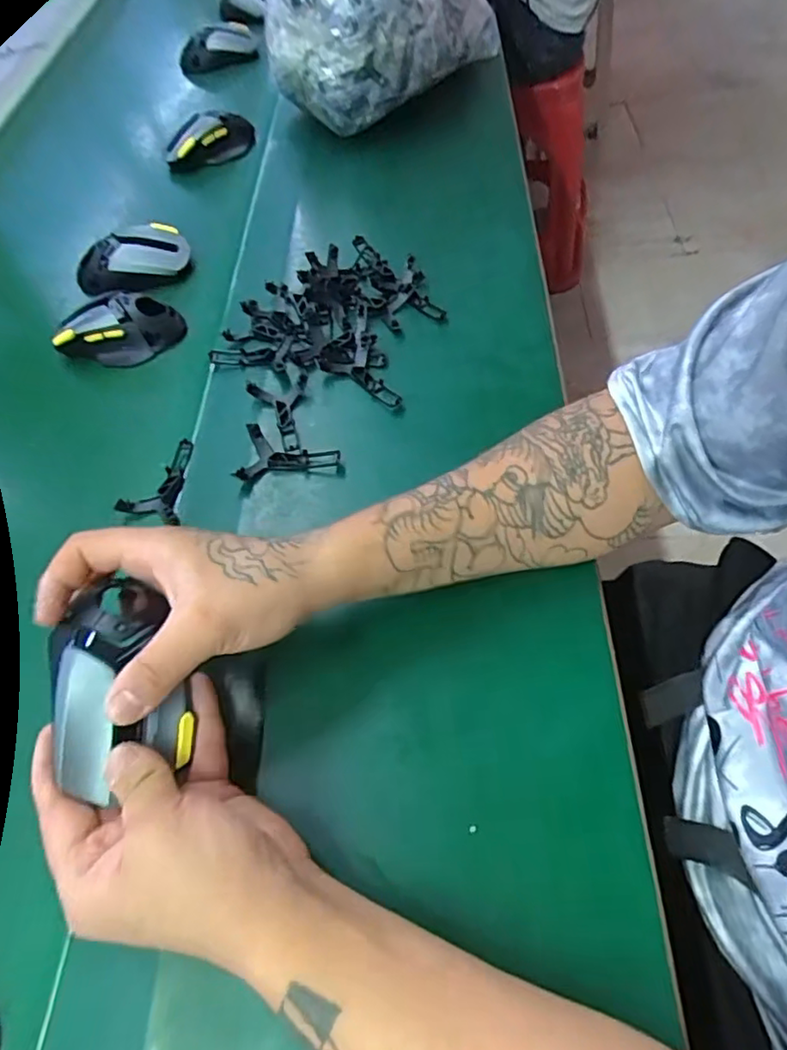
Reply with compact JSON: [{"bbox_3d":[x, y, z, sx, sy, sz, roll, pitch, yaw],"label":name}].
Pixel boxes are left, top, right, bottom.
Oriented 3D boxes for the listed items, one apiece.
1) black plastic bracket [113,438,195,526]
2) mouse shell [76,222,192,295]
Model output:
[{"bbox_3d":[-0.184,-0.035,0.470,0.045,0.014,0.082,-2,58,-1],"label":"black plastic bracket"},{"bbox_3d":[-0.263,-0.268,0.611,0.115,0.037,0.053,-11,59,-7],"label":"mouse shell"}]

